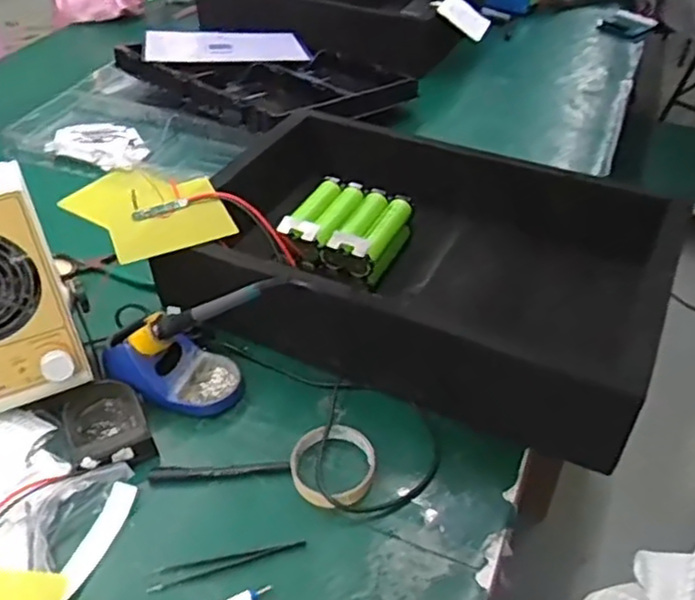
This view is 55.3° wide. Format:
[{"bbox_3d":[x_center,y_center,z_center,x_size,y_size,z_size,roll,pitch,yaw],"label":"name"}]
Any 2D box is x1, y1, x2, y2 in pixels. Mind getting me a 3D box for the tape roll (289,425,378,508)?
[{"bbox_3d":[-0.011,0.160,0.644,0.084,0.021,0.082,0,42,0],"label":"tape roll"}]

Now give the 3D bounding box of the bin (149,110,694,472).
[{"bbox_3d":[0.094,-0.052,0.810,0.523,0.128,0.361,19,45,19],"label":"bin"}]

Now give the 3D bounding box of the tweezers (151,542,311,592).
[{"bbox_3d":[-0.106,0.228,0.584,0.135,0.007,0.019,-12,44,-13],"label":"tweezers"}]

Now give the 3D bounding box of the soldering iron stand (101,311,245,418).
[{"bbox_3d":[-0.188,0.063,0.715,0.145,0.076,0.091,21,46,21],"label":"soldering iron stand"}]

